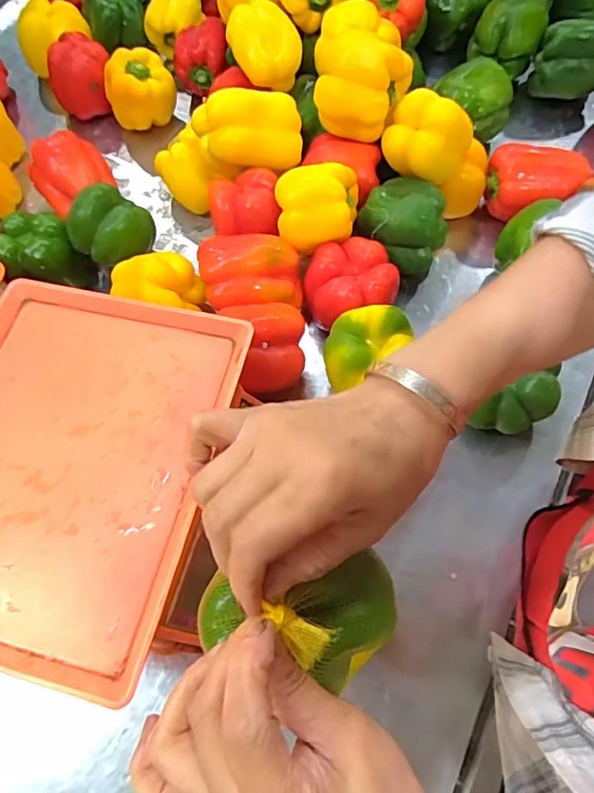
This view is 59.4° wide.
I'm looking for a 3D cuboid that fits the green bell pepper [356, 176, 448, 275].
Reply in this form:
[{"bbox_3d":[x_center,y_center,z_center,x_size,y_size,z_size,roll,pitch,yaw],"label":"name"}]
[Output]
[{"bbox_3d":[0.119,-0.186,0.582,0.085,0.087,0.083,-1,66,3],"label":"green bell pepper"}]

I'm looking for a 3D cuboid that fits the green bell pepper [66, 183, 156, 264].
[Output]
[{"bbox_3d":[-0.214,-0.193,0.594,0.077,0.086,0.062,-52,37,2],"label":"green bell pepper"}]

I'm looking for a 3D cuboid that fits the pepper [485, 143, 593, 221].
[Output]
[{"bbox_3d":[0.270,-0.236,0.599,0.105,0.075,0.065,11,67,8],"label":"pepper"}]

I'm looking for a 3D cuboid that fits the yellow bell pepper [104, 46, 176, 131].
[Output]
[{"bbox_3d":[-0.211,-0.414,0.700,0.088,0.068,0.068,-19,66,-5],"label":"yellow bell pepper"}]

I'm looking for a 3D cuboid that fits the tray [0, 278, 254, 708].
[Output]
[{"bbox_3d":[-0.190,0.047,0.414,0.240,0.017,0.291,13,67,9],"label":"tray"}]

